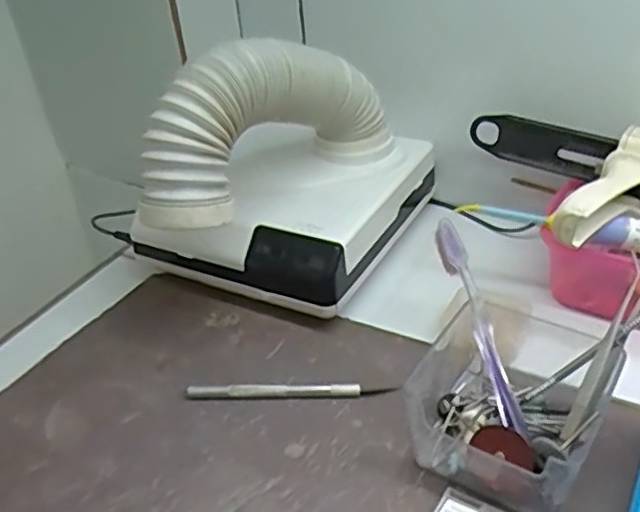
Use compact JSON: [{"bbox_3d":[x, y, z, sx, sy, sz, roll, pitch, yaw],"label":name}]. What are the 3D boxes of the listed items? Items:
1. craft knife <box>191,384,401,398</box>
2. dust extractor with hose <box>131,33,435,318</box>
[{"bbox_3d":[-0.021,0.089,0.436,0.134,0.007,0.010,-2,35,5],"label":"craft knife"},{"bbox_3d":[-0.042,-0.073,0.511,0.180,0.182,0.245,17,40,29],"label":"dust extractor with hose"}]

